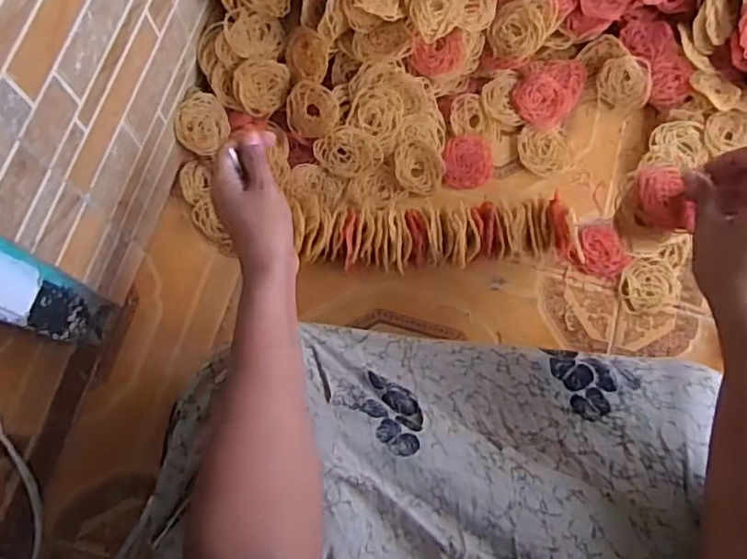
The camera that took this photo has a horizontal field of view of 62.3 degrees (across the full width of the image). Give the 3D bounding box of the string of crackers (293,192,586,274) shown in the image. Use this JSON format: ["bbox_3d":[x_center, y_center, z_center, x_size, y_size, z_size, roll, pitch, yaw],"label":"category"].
[{"bbox_3d":[0.074,-0.042,0.632,0.289,0.057,0.061,-3,75,-2],"label":"string of crackers"}]

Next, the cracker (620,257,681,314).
[{"bbox_3d":[0.288,0.006,0.646,0.058,0.009,0.055,0,75,0],"label":"cracker"}]

